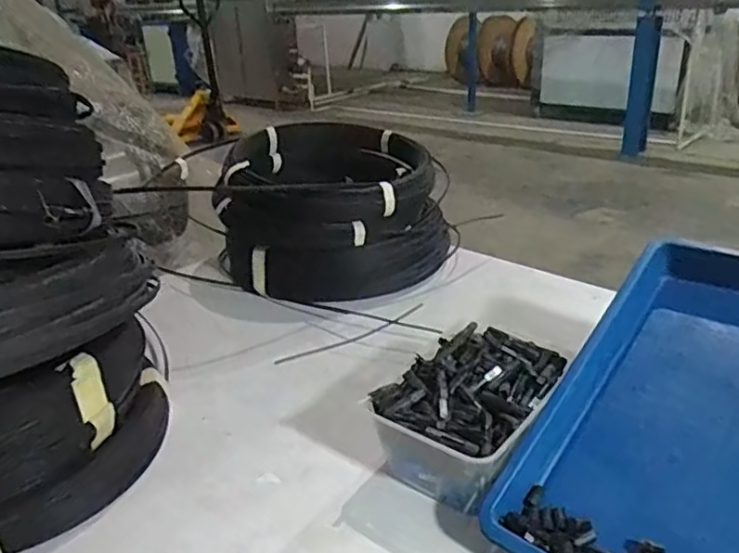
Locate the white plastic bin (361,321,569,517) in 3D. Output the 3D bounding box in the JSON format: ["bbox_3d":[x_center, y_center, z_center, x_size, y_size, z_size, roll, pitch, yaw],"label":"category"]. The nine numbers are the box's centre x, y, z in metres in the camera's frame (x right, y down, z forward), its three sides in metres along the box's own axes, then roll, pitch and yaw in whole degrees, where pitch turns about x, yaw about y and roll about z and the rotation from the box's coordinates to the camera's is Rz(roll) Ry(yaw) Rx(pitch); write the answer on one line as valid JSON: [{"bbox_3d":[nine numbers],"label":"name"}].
[{"bbox_3d":[0.086,0.119,0.531,0.118,0.082,0.166,19,33,37],"label":"white plastic bin"}]

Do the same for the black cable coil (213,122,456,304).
[{"bbox_3d":[-0.040,-0.107,0.900,0.297,0.159,0.307,-3,25,1],"label":"black cable coil"}]

